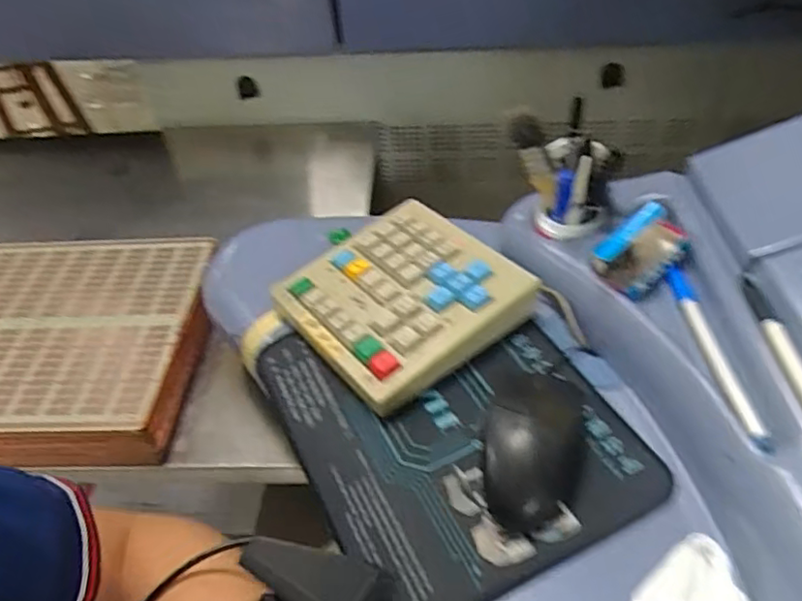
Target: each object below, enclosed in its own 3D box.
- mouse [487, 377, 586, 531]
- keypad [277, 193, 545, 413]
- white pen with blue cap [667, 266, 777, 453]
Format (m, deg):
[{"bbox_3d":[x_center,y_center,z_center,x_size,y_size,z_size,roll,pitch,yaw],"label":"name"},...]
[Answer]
[{"bbox_3d":[0.086,0.093,0.400,0.060,0.029,0.104,7,46,12],"label":"mouse"},{"bbox_3d":[0.000,-0.003,0.501,0.155,0.039,0.160,-32,50,-24],"label":"keypad"},{"bbox_3d":[0.201,0.033,0.400,0.016,0.013,0.151,-5,45,1],"label":"white pen with blue cap"}]

